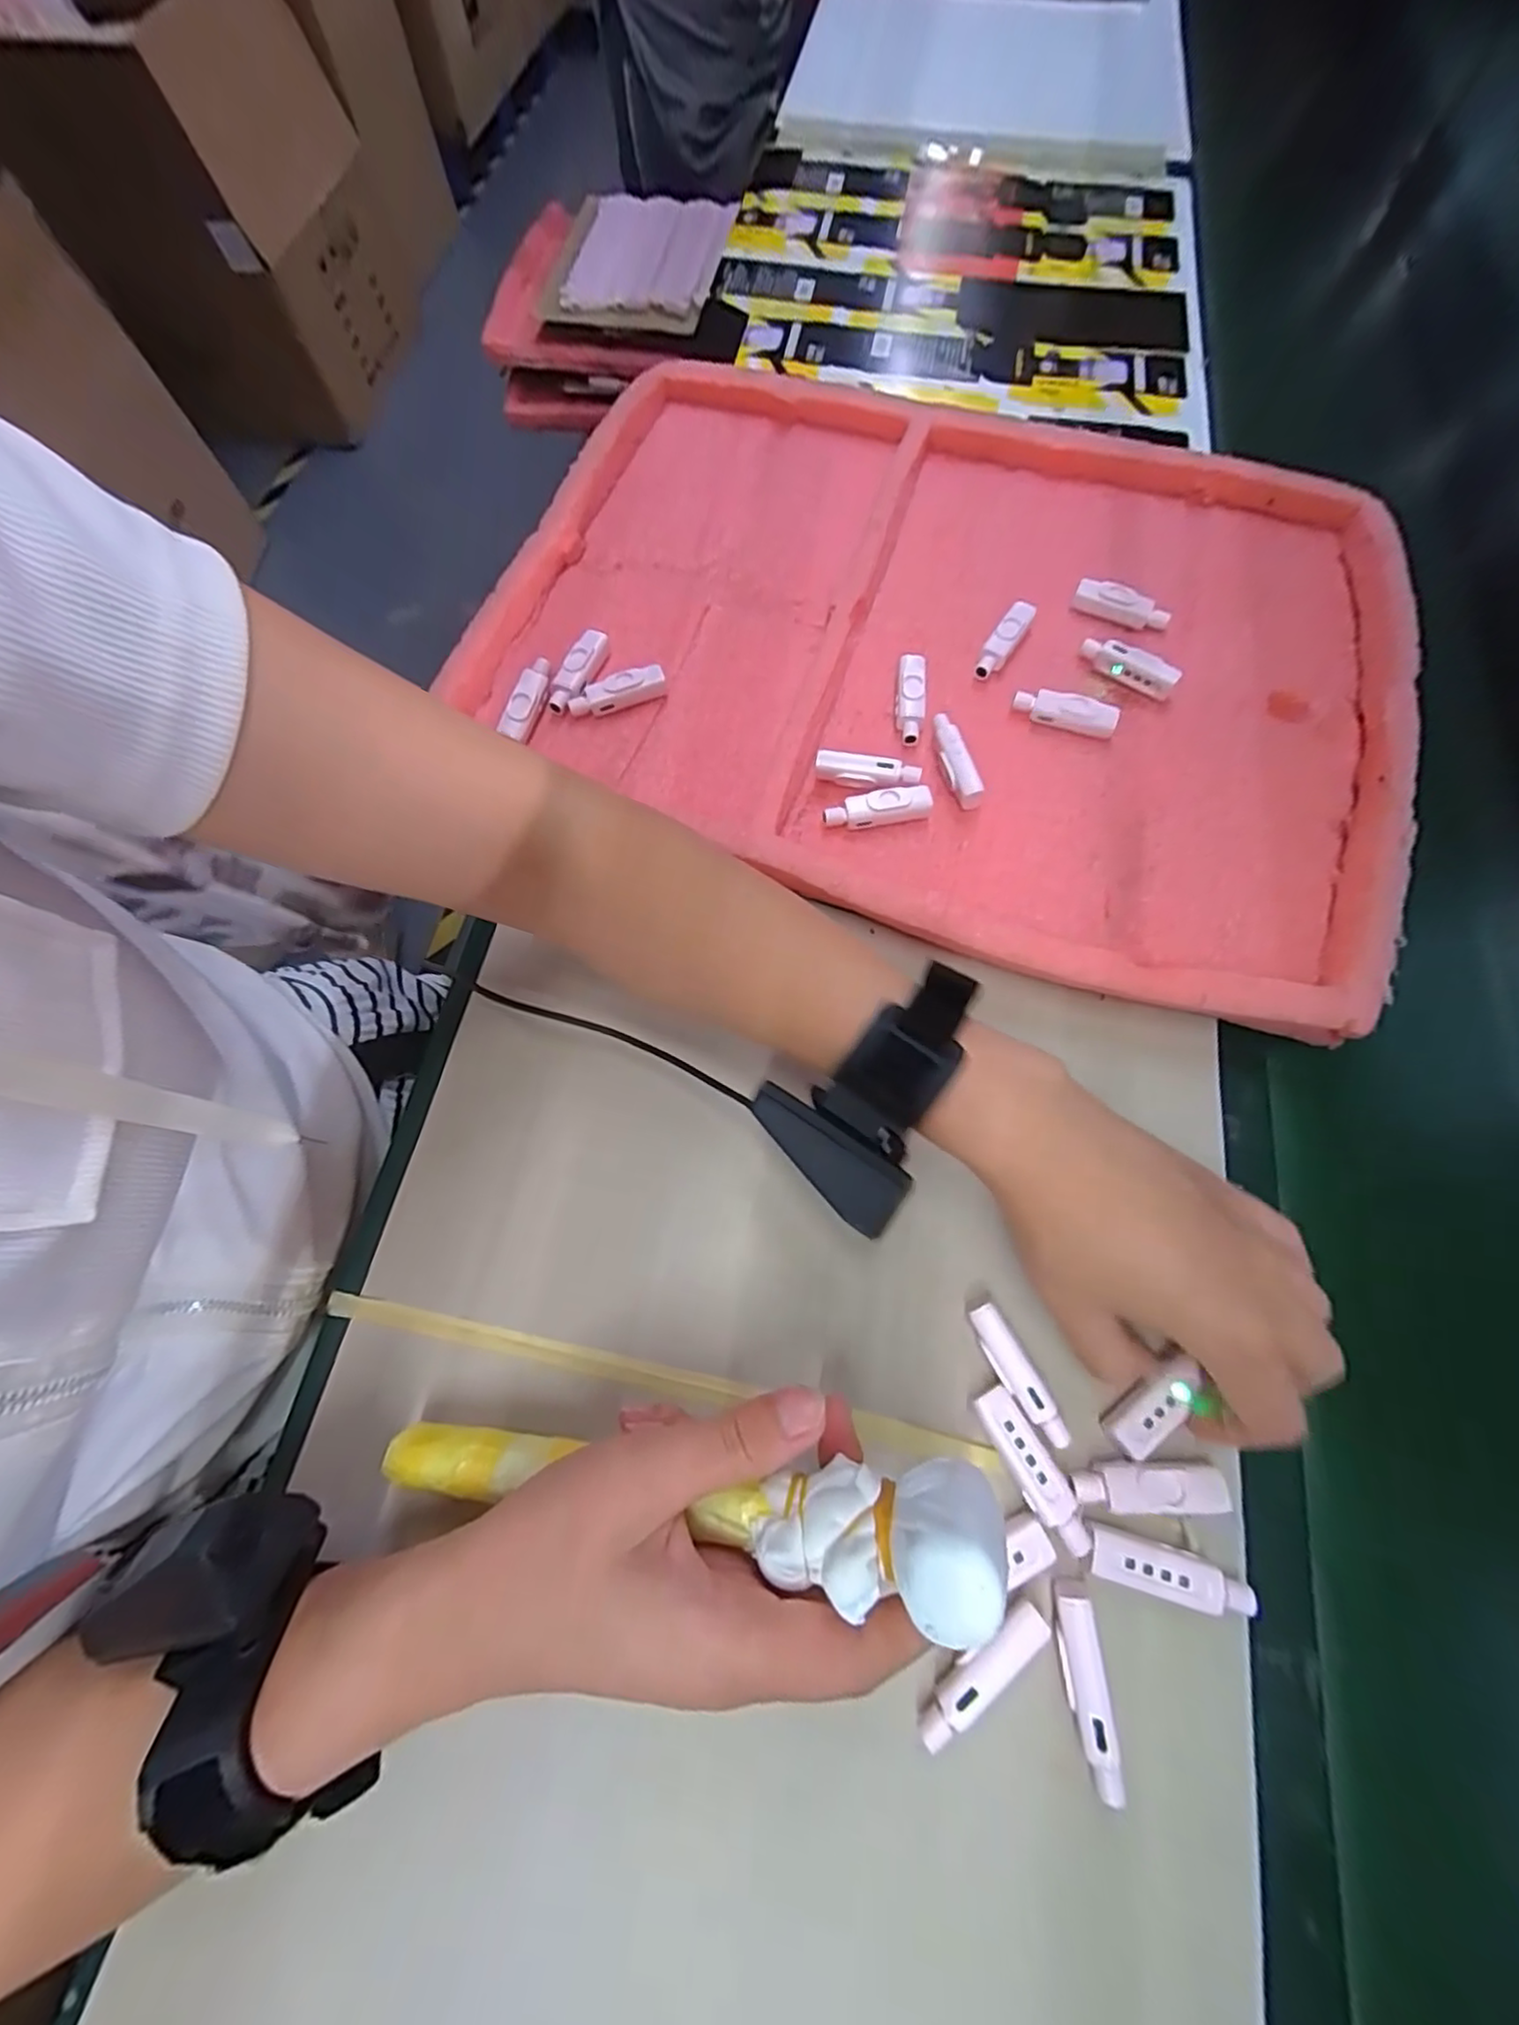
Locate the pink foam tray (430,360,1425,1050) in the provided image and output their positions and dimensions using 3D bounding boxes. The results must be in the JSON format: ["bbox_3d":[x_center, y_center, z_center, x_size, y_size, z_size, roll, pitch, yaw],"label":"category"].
[{"bbox_3d":[0.097,-0.229,0.377,0.510,0.034,0.379,18,72,8],"label":"pink foam tray"}]

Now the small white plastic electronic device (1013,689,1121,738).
[{"bbox_3d":[0.171,-0.168,0.357,0.055,0.018,0.012,23,74,6],"label":"small white plastic electronic device"}]

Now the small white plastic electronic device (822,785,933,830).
[{"bbox_3d":[0.063,-0.108,0.340,0.057,0.013,0.015,-8,73,-3],"label":"small white plastic electronic device"}]

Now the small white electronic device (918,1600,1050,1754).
[{"bbox_3d":[0.078,0.233,0.225,0.056,0.007,0.012,-34,76,-10],"label":"small white electronic device"}]

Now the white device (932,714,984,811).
[{"bbox_3d":[0.104,-0.137,0.348,0.014,0.021,0.053,-17,74,-6],"label":"white device"}]

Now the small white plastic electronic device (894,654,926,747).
[{"bbox_3d":[0.085,-0.178,0.365,0.017,0.016,0.053,8,73,2],"label":"small white plastic electronic device"}]

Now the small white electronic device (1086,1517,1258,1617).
[{"bbox_3d":[0.149,0.206,0.237,0.060,0.011,0.015,15,74,4],"label":"small white electronic device"}]

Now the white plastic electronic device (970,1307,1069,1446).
[{"bbox_3d":[0.104,0.146,0.259,0.014,0.009,0.055,-26,75,-8],"label":"white plastic electronic device"}]

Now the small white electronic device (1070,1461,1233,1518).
[{"bbox_3d":[0.147,0.180,0.242,0.056,0.007,0.016,0,73,-1],"label":"small white electronic device"}]

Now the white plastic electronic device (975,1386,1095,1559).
[{"bbox_3d":[0.104,0.175,0.248,0.015,0.016,0.055,-28,75,-9],"label":"white plastic electronic device"}]

